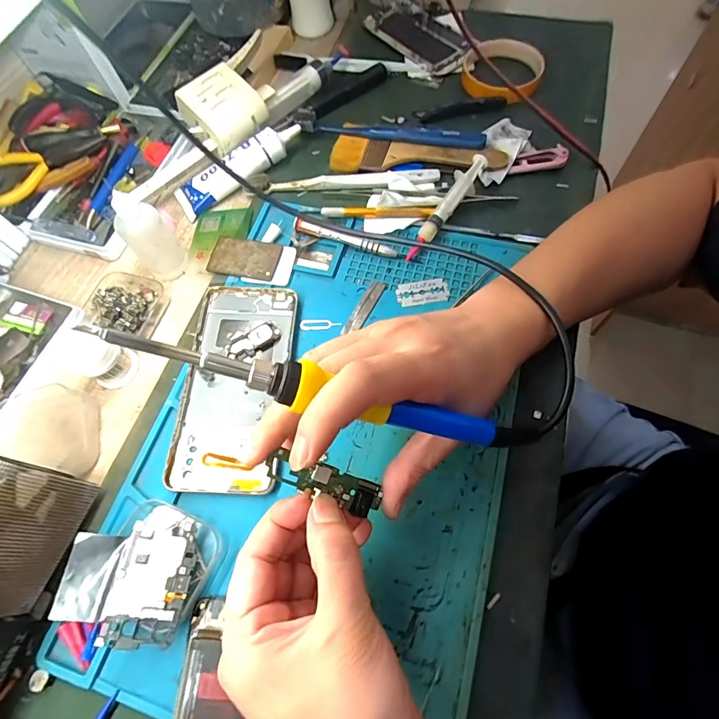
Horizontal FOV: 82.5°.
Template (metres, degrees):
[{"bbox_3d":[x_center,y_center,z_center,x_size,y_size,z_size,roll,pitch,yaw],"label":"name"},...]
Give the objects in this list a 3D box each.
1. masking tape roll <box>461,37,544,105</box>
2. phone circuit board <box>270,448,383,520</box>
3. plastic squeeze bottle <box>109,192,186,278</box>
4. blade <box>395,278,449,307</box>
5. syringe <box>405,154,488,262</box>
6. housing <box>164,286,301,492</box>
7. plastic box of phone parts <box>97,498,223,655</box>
[{"bbox_3d":[0.149,-0.303,0.431,0.080,0.021,0.085,-1,66,3],"label":"masking tape roll"},{"bbox_3d":[-0.016,0.063,0.209,0.063,0.004,0.016,26,66,-20],"label":"phone circuit board"},{"bbox_3d":[-0.171,-0.101,0.334,0.030,0.071,0.029,0,66,4],"label":"plastic squeeze bottle"},{"bbox_3d":[0.051,-0.055,0.335,0.042,0.004,0.022,-6,70,5],"label":"blade"},{"bbox_3d":[0.075,-0.131,0.351,0.017,0.025,0.111,32,71,16],"label":"syringe"},{"bbox_3d":[-0.093,0.013,0.308,0.073,0.013,0.163,1,66,4],"label":"housing"},{"bbox_3d":[-0.124,0.132,0.252,0.054,0.021,0.074,18,68,11],"label":"plastic box of phone parts"}]

